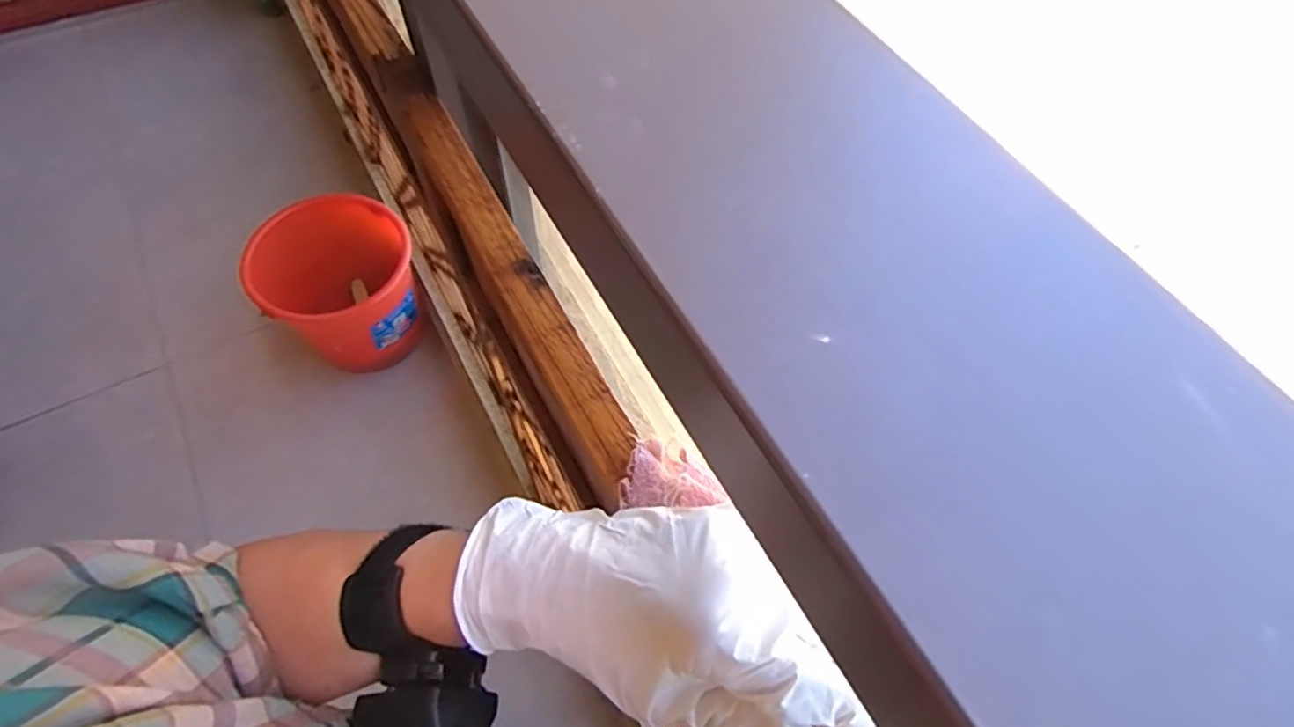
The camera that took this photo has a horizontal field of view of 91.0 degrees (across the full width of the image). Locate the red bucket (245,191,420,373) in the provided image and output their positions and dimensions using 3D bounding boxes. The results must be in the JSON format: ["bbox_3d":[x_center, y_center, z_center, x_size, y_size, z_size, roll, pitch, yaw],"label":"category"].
[{"bbox_3d":[-0.672,-0.169,1.427,0.310,0.275,0.295,1,61,-2],"label":"red bucket"}]

